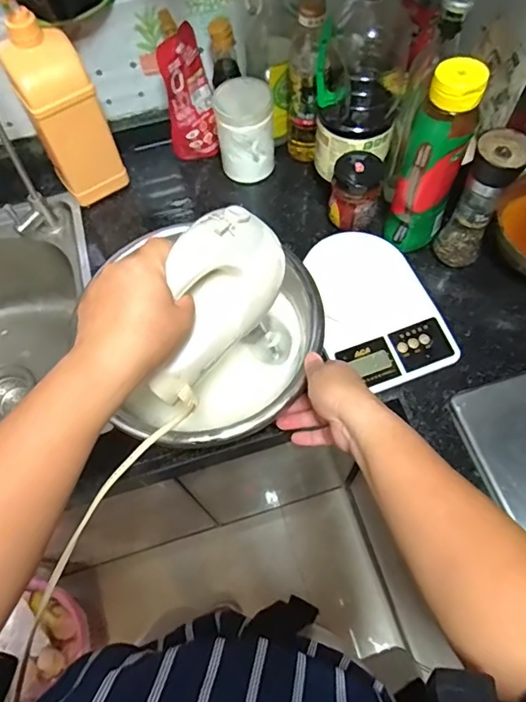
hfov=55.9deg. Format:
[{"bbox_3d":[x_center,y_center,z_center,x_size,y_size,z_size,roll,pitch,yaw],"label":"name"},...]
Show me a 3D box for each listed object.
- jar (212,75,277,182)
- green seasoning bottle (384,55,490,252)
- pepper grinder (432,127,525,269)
[{"bbox_3d":[-0.025,-0.328,0.736,0.079,0.110,0.094,-5,64,0],"label":"jar"},{"bbox_3d":[0.201,-0.221,0.589,0.064,0.217,0.058,21,67,12],"label":"green seasoning bottle"},{"bbox_3d":[0.265,-0.180,0.613,0.056,0.173,0.055,28,68,15],"label":"pepper grinder"}]

